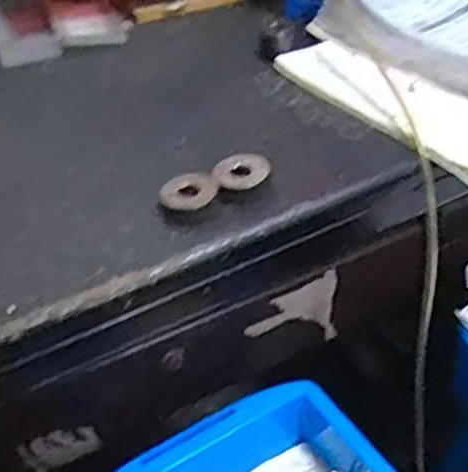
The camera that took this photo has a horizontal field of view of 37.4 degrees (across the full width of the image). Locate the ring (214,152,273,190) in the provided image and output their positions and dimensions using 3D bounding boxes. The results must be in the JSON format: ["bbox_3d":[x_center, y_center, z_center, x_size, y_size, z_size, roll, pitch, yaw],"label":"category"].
[{"bbox_3d":[0.006,-0.047,0.500,0.040,0.004,0.035,0,49,0],"label":"ring"}]

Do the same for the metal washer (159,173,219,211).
[{"bbox_3d":[-0.032,-0.032,0.489,0.039,0.010,0.032,-22,43,-17],"label":"metal washer"}]

